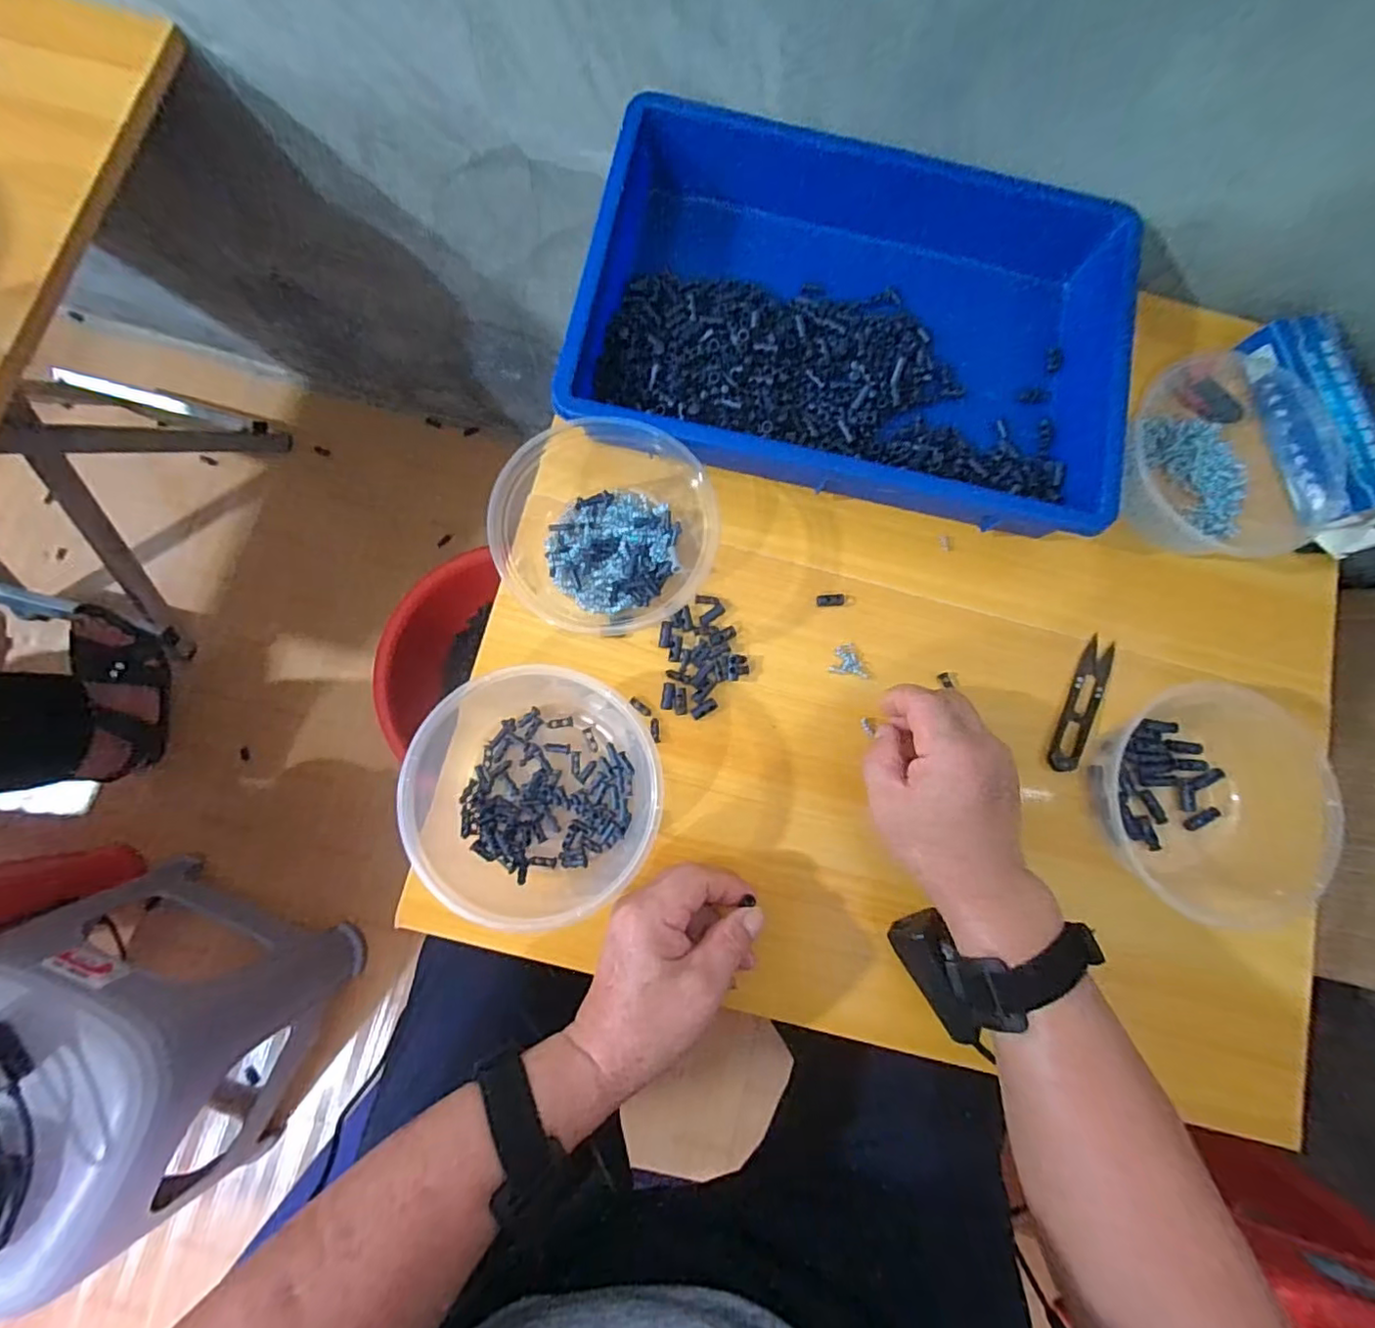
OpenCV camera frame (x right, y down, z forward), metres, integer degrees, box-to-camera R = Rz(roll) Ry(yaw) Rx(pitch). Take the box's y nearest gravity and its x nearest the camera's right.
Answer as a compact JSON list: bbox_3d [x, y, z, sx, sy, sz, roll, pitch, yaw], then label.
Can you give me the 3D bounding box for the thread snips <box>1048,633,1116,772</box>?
[{"bbox_3d":[0.276,0.028,0.417,0.023,0.012,0.100,25,81,0],"label":"thread snips"}]

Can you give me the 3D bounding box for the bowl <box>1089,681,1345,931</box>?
[{"bbox_3d":[0.340,0.086,0.392,0.151,0.054,0.147,19,84,-2],"label":"bowl"}]

